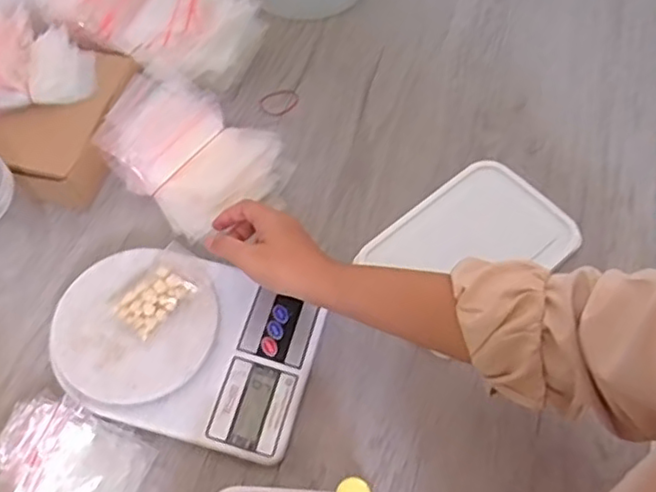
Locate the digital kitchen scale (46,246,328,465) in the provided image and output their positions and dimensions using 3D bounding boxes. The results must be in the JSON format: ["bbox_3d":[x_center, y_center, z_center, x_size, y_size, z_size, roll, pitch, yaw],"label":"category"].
[{"bbox_3d":[-0.116,0.075,0.523,0.208,0.041,0.147,13,61,9],"label":"digital kitchen scale"}]

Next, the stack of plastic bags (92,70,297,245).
[{"bbox_3d":[-0.125,-0.091,0.617,0.134,0.056,0.161,-38,66,-18],"label":"stack of plastic bags"}]

